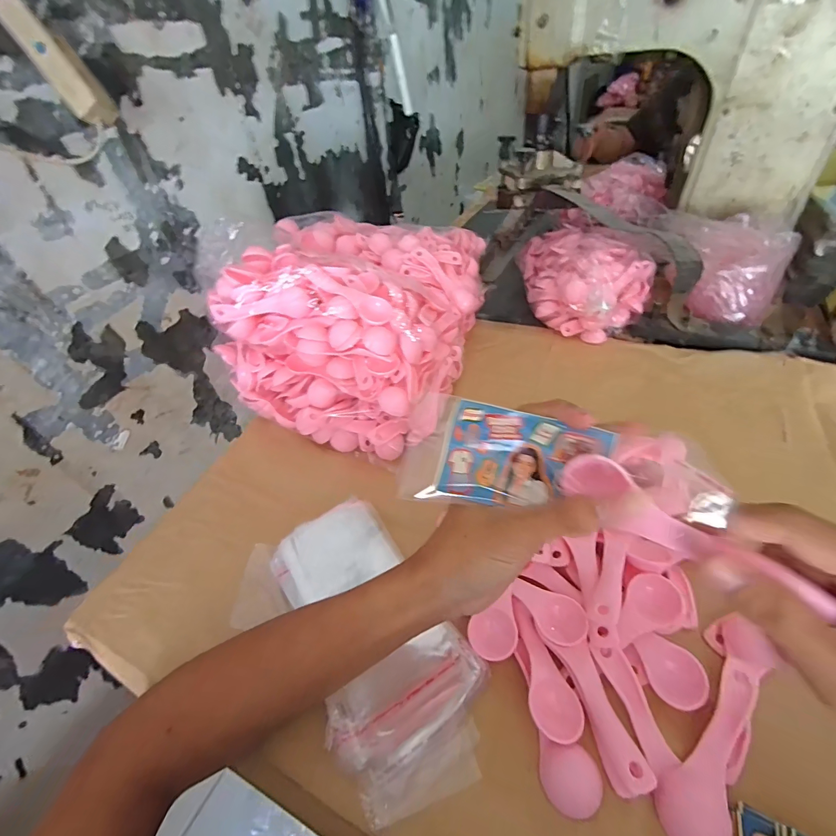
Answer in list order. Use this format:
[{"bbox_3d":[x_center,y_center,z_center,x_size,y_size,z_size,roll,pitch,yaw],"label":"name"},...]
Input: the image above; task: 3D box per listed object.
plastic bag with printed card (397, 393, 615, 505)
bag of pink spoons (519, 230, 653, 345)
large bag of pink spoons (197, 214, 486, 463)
[{"bbox_3d":[0.047,0.026,0.232,0.110,0.063,0.009,13,1,17],"label":"plastic bag with printed card"},{"bbox_3d":[0.265,-0.239,0.634,0.183,0.107,0.256,8,45,16],"label":"bag of pink spoons"},{"bbox_3d":[-0.068,-0.150,0.540,0.282,0.158,0.356,15,47,22],"label":"large bag of pink spoons"}]

